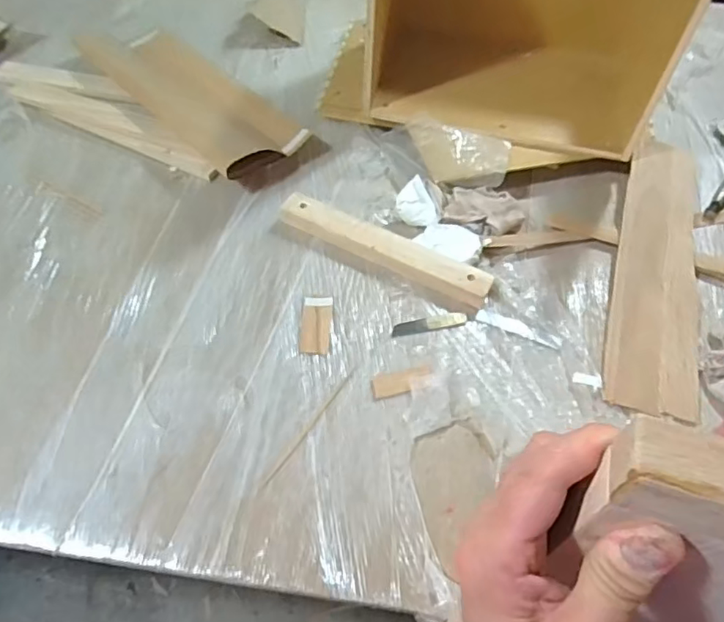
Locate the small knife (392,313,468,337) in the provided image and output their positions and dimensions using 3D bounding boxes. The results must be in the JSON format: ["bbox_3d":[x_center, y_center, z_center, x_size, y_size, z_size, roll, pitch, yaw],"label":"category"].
[{"bbox_3d":[0.081,0.016,0.679,0.091,0.004,0.020,-8,56,-8],"label":"small knife"}]

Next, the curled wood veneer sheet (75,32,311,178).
[{"bbox_3d":[-0.270,-0.347,0.883,0.169,0.043,0.431,-36,64,-24],"label":"curled wood veneer sheet"}]

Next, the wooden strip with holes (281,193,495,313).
[{"bbox_3d":[0.027,-0.079,0.737,0.286,0.027,0.047,25,58,15],"label":"wooden strip with holes"}]

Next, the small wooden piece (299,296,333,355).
[{"bbox_3d":[-0.054,0.016,0.671,0.035,0.005,0.080,3,55,-1],"label":"small wooden piece"}]

